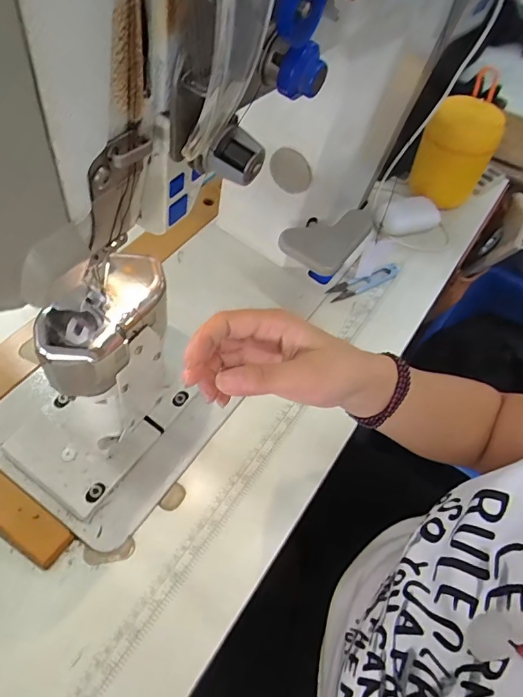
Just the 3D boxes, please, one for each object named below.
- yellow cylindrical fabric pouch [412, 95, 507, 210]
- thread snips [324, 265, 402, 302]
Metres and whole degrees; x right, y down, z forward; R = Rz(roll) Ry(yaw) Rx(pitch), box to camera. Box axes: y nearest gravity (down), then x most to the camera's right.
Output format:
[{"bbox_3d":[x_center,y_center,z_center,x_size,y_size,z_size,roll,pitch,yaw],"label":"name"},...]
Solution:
[{"bbox_3d":[0.259,-0.261,0.623,0.091,0.128,0.100,27,58,14],"label":"yellow cylindrical fabric pouch"},{"bbox_3d":[0.132,-0.082,0.577,0.105,0.008,0.022,-20,60,-17],"label":"thread snips"}]

